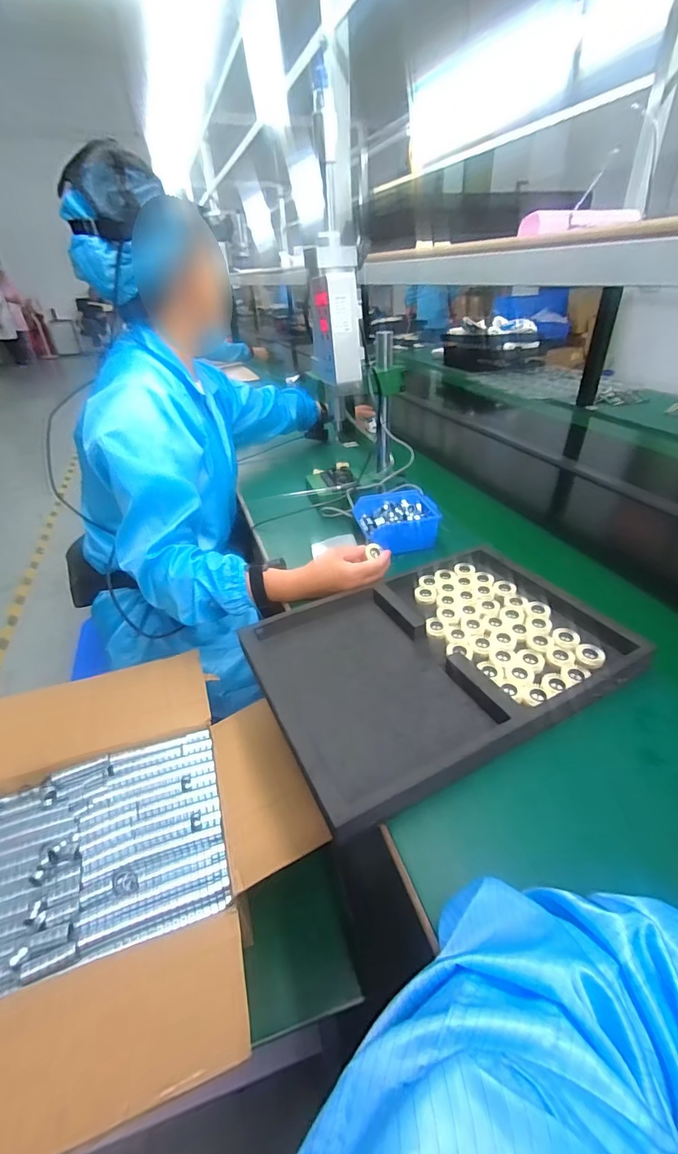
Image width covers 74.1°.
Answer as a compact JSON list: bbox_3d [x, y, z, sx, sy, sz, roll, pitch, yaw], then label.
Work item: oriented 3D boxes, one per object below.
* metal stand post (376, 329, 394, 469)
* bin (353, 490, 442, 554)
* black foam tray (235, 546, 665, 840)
[{"bbox_3d":[0.089,-0.337,0.885,0.032,0.257,0.031,-8,34,-8],"label":"metal stand post"},{"bbox_3d":[0.102,-0.101,0.809,0.136,0.052,0.133,-8,34,-8],"label":"bin"},{"bbox_3d":[0.112,0.083,0.552,0.404,0.028,0.293,-17,36,-21],"label":"black foam tray"}]

